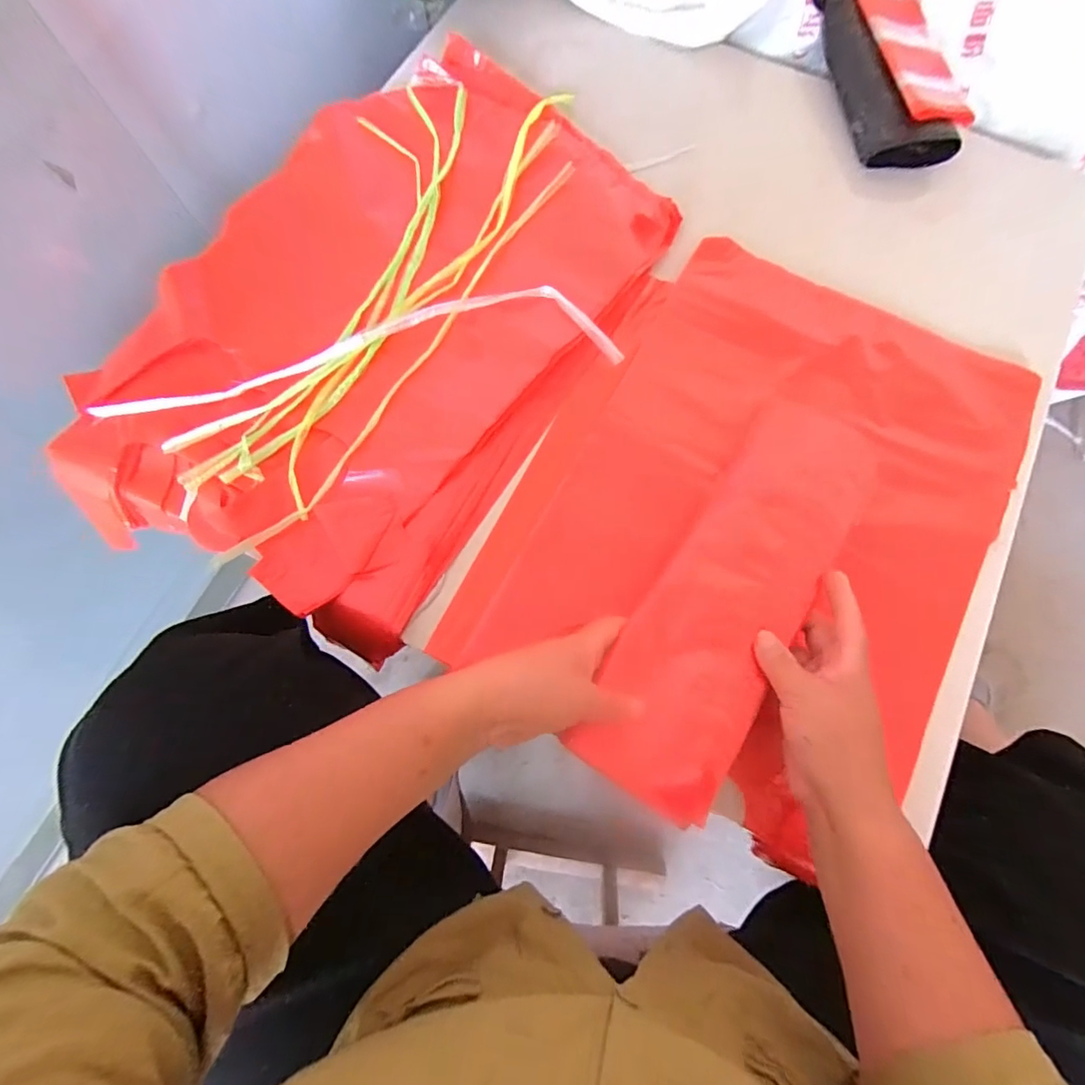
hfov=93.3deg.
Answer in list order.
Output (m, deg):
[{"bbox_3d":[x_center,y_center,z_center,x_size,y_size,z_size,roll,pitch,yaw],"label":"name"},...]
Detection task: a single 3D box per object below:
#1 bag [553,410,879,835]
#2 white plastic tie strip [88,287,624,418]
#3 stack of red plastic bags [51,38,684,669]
[{"bbox_3d":[0.153,0.028,0.395,0.103,0.023,0.350,32,72,9],"label":"bag"},{"bbox_3d":[-0.161,-0.179,0.471,0.462,0.024,0.079,-8,94,-5],"label":"white plastic tie strip"},{"bbox_3d":[-0.140,-0.230,0.484,0.390,0.044,0.589,28,76,8],"label":"stack of red plastic bags"}]

